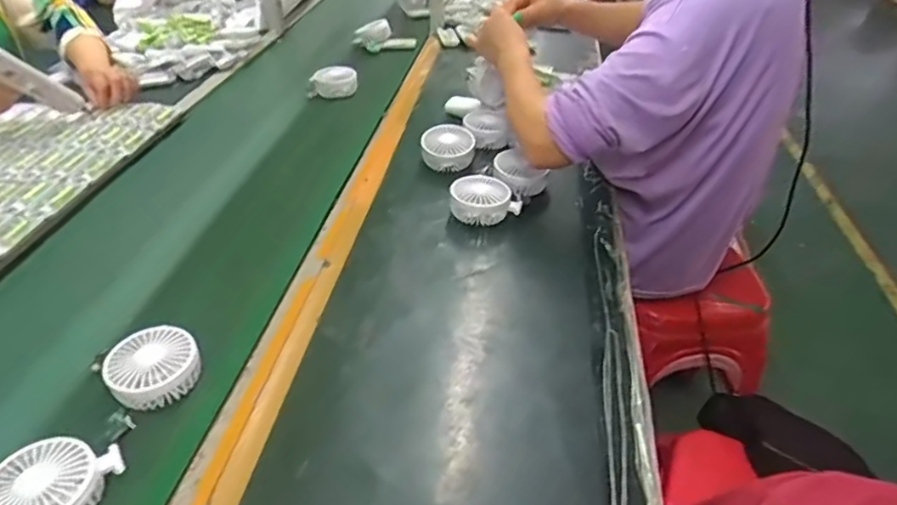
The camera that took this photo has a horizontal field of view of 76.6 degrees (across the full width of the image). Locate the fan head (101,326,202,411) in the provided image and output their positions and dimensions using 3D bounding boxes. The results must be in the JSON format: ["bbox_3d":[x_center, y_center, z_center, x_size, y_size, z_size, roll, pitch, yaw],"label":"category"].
[{"bbox_3d":[-0.312,0.122,0.600,0.082,0.040,0.090,28,46,30],"label":"fan head"}]

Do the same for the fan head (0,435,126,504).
[{"bbox_3d":[-0.345,0.202,0.491,0.074,0.039,0.096,18,41,21],"label":"fan head"}]

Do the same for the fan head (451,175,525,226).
[{"bbox_3d":[0.050,-0.074,0.837,0.093,0.048,0.076,-13,40,-17],"label":"fan head"}]

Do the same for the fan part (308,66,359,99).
[{"bbox_3d":[-0.244,-0.360,1.206,0.104,0.050,0.053,-6,39,-9],"label":"fan part"}]

